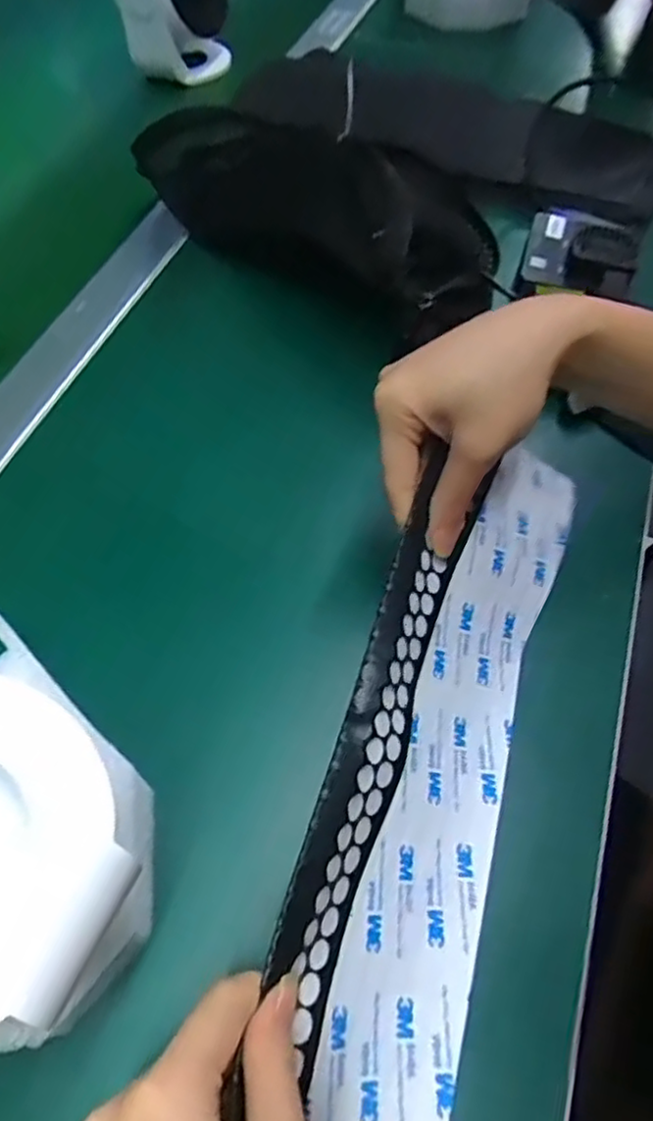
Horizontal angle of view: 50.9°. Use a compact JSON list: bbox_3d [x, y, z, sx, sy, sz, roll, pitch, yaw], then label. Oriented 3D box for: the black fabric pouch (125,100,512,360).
[{"bbox_3d":[-0.004,-0.224,0.449,0.261,0.102,0.049,32,64,19],"label":"black fabric pouch"}]

